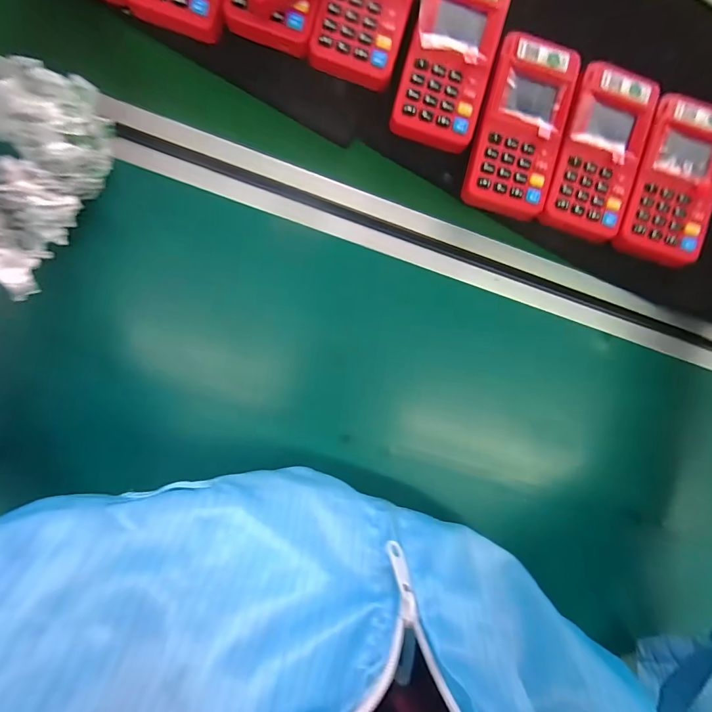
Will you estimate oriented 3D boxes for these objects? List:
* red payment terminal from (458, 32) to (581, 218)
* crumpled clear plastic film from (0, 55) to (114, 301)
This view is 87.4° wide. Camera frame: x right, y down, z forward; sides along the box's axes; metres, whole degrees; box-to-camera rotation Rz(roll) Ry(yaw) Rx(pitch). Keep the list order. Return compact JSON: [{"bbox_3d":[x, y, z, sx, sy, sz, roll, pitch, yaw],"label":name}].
[{"bbox_3d":[0.123,-0.169,0.275,0.063,0.013,0.123,14,89,-5],"label":"red payment terminal"},{"bbox_3d":[-0.207,-0.108,0.237,0.064,0.046,0.141,6,90,-5],"label":"crumpled clear plastic film"}]

